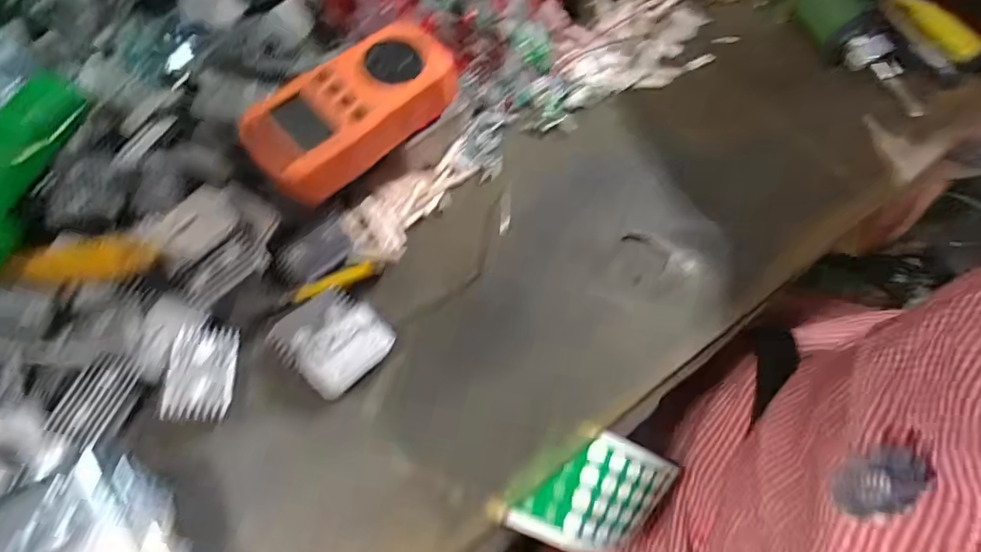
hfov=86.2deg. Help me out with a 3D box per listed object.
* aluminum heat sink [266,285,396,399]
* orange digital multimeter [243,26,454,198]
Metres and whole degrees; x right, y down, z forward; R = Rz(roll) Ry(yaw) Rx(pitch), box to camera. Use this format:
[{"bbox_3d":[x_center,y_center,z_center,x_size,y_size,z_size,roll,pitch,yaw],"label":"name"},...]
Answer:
[{"bbox_3d":[-0.090,0.037,0.304,0.050,0.024,0.053,40,71,19],"label":"aluminum heat sink"},{"bbox_3d":[-0.086,-0.106,0.333,0.134,0.034,0.070,-39,68,-16],"label":"orange digital multimeter"}]

